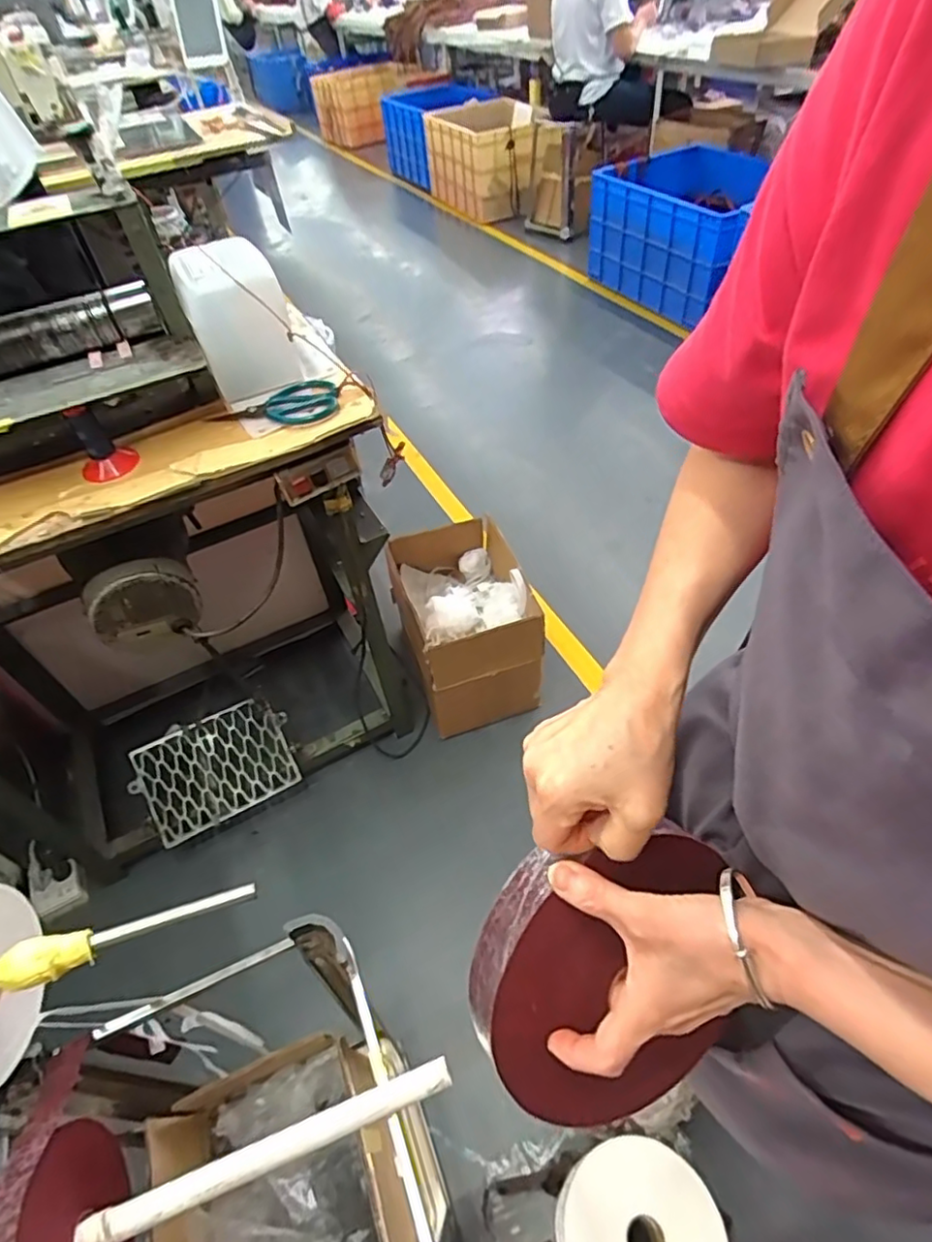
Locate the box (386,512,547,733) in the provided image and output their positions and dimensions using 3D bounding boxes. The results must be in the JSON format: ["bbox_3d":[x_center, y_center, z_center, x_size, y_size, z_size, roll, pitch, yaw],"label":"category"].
[{"bbox_3d":[0.010,0.004,1.420,0.291,0.299,0.387,-17,49,-9],"label":"box"}]

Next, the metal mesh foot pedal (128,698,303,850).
[{"bbox_3d":[-0.514,0.300,1.256,0.293,0.014,0.206,-25,83,-15],"label":"metal mesh foot pedal"}]

